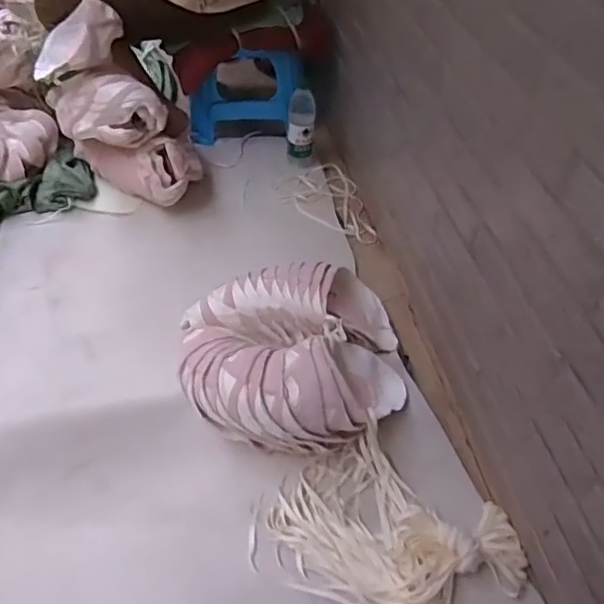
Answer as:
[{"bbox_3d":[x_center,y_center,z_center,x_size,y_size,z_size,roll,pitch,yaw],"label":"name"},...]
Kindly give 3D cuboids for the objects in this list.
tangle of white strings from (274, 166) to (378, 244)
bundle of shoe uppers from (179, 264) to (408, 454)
[{"bbox_3d":[0.066,-0.224,1.373,0.168,0.023,0.266,-20,53,-19],"label":"tangle of white strings"},{"bbox_3d":[-0.011,0.078,1.005,0.379,0.146,0.344,-2,50,-4],"label":"bundle of shoe uppers"}]

